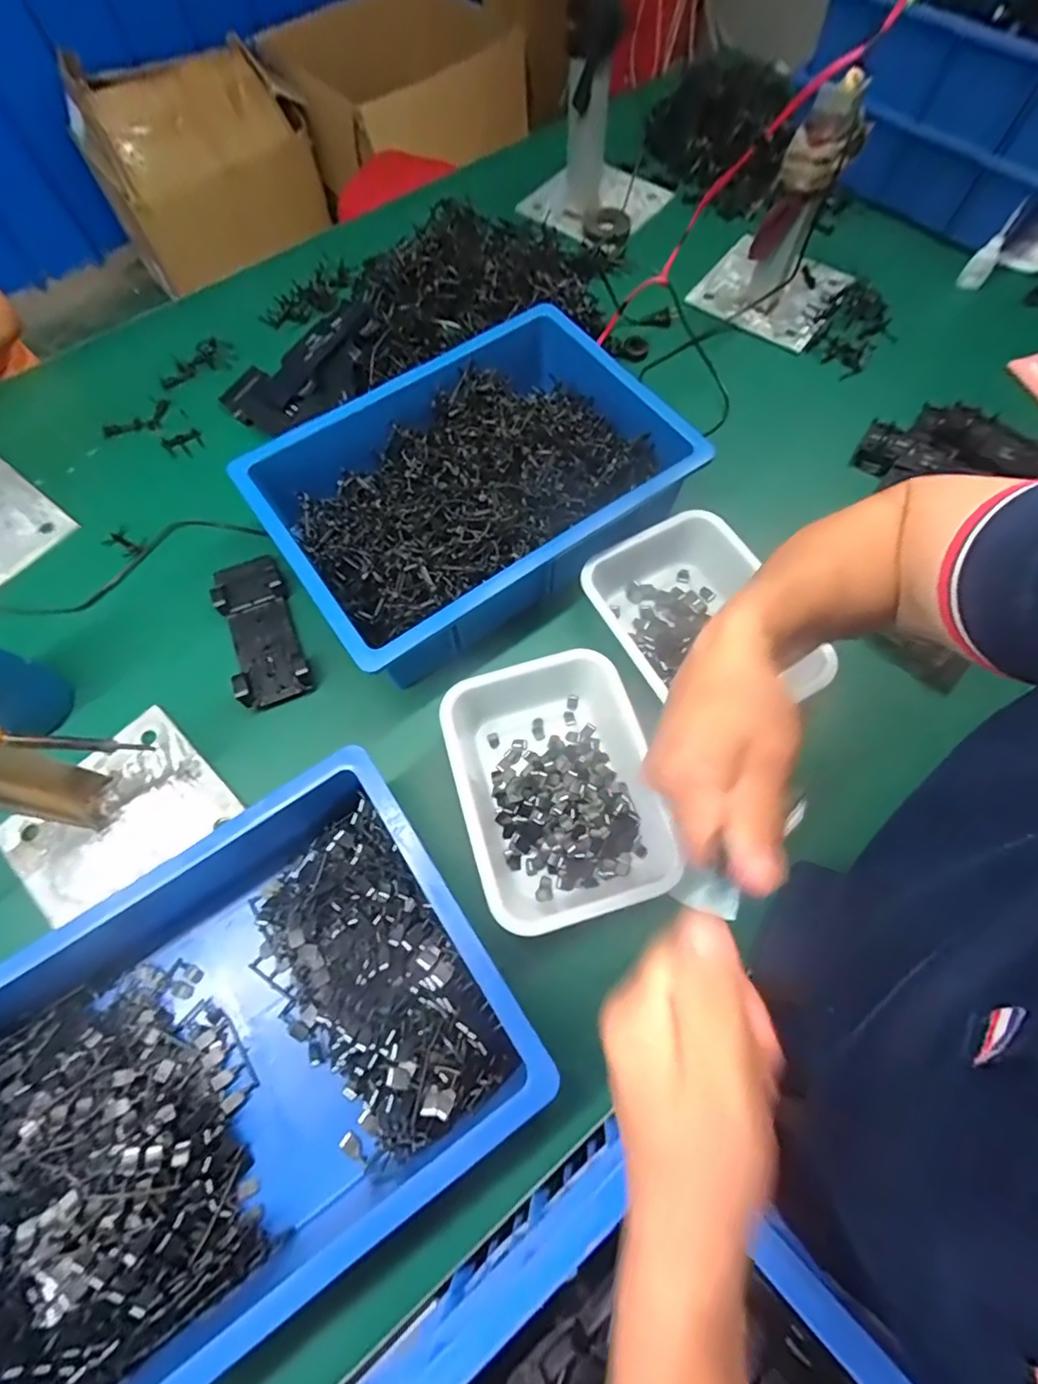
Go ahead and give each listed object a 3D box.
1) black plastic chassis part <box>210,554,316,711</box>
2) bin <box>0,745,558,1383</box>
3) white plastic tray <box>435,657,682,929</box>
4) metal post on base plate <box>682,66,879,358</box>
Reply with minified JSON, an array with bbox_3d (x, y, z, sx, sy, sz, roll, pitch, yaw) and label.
[{"bbox_3d":[-0.302,-0.076,0.637,0.081,0.024,0.192,-22,70,-8],"label":"black plastic chassis part"},{"bbox_3d":[-0.239,0.296,0.445,0.438,0.116,0.308,-32,72,-11],"label":"bin"},{"bbox_3d":[0.037,0.096,0.556,0.185,0.068,0.250,-15,69,-5],"label":"white plastic tray"},{"bbox_3d":[0.388,-0.662,0.751,0.193,0.236,0.178,27,71,11],"label":"metal post on base plate"}]

